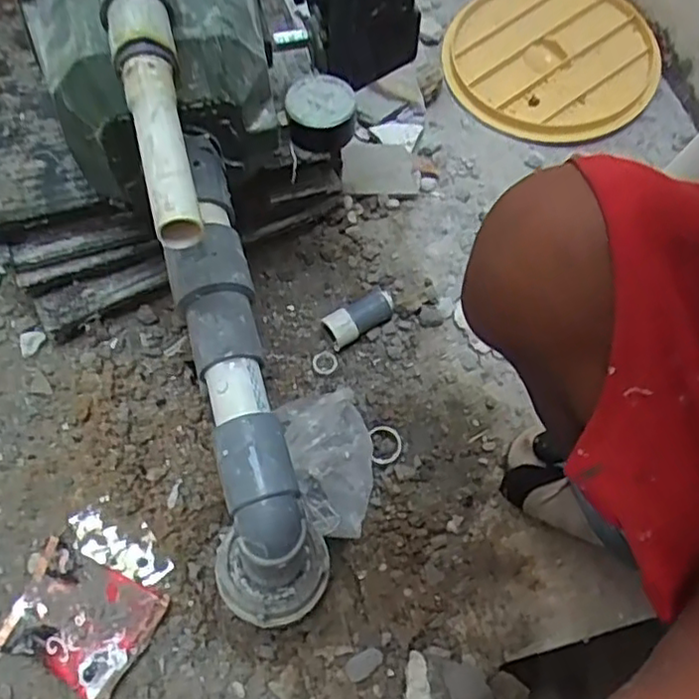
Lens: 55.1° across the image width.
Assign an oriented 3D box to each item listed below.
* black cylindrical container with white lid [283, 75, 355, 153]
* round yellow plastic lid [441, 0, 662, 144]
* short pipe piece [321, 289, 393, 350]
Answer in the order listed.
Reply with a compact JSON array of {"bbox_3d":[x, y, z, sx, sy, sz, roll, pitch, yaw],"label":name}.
[{"bbox_3d":[-0.021,-0.171,0.489,0.049,0.029,0.056,-7,63,-7],"label":"black cylindrical container with white lid"},{"bbox_3d":[0.254,-0.374,0.823,0.244,0.032,0.280,25,64,10],"label":"round yellow plastic lid"},{"bbox_3d":[0.010,-0.032,0.649,0.074,0.036,0.027,-31,68,-18],"label":"short pipe piece"}]

